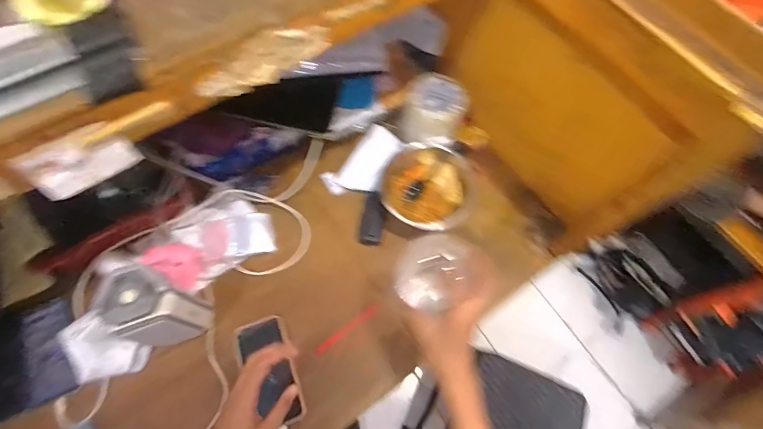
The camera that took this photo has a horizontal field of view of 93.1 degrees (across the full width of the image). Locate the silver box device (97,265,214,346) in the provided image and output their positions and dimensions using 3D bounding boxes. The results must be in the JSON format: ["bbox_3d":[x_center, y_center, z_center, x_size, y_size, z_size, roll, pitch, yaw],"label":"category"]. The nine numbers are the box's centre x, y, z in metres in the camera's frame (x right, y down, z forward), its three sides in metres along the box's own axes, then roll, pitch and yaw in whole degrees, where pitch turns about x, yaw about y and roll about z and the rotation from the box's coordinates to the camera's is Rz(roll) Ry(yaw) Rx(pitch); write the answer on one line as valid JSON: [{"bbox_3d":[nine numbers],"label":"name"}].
[{"bbox_3d":[-0.322,0.139,0.526,0.088,0.149,0.080,19,67,6],"label":"silver box device"}]

